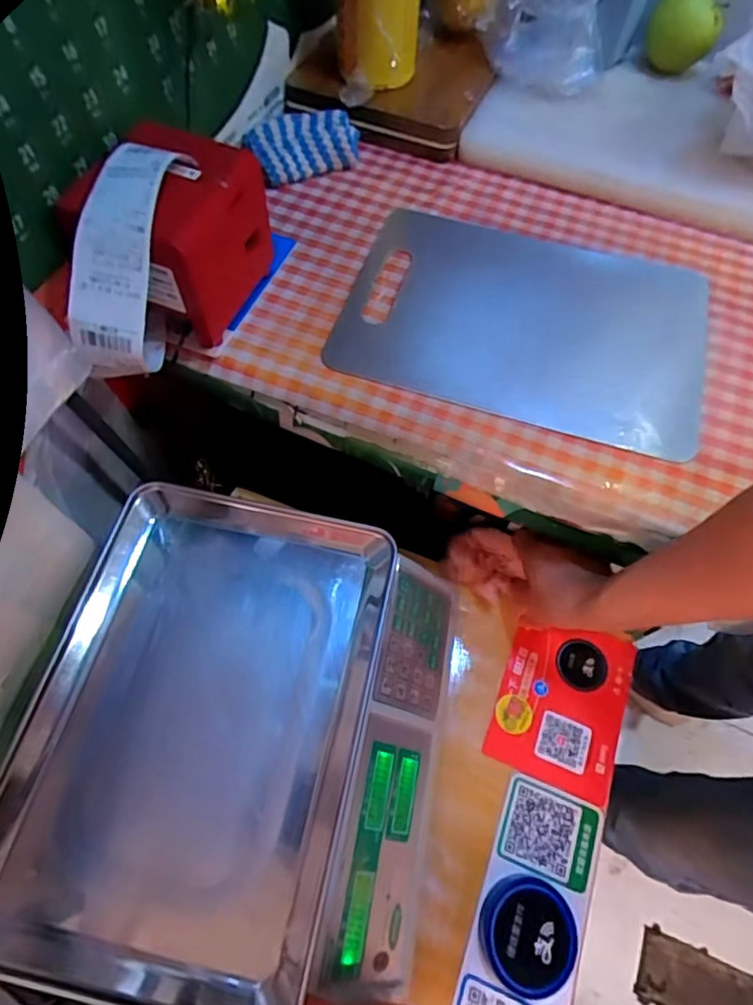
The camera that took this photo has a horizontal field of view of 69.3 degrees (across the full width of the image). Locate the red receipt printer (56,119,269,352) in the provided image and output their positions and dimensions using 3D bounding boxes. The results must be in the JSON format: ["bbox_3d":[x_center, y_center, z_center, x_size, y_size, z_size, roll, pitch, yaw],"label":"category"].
[{"bbox_3d":[-0.179,-0.234,0.484,0.125,0.130,0.132,24,66,9],"label":"red receipt printer"}]

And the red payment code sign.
[{"bbox_3d":[0.181,0.192,0.531,0.118,0.005,0.148,20,65,7],"label":"red payment code sign"}]

